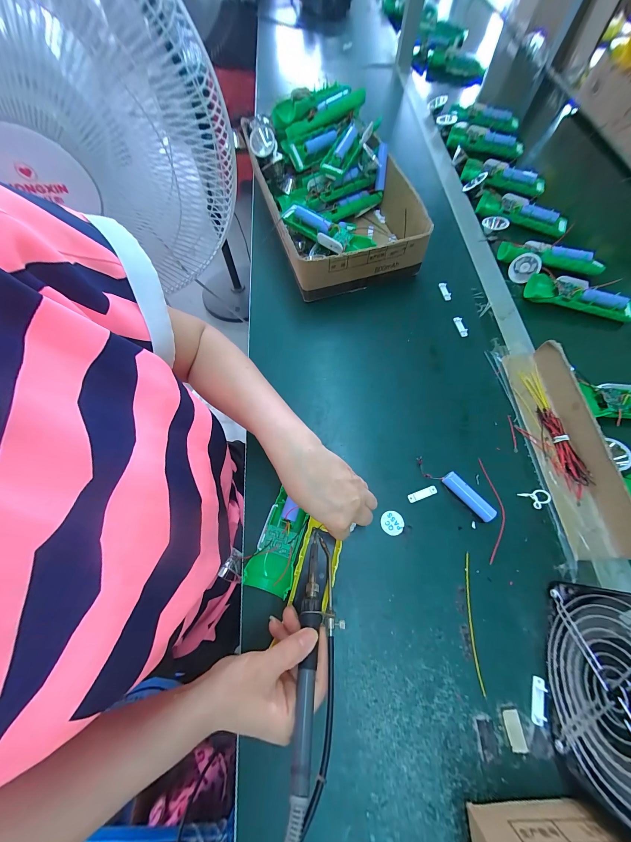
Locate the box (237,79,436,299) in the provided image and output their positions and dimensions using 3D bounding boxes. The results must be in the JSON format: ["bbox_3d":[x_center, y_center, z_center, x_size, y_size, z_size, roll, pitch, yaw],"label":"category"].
[{"bbox_3d":[0.028,-0.409,0.502,0.228,0.108,0.385,-16,67,-5],"label":"box"}]

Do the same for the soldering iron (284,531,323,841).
[{"bbox_3d":[-0.006,0.202,0.247,0.018,0.017,0.208,2,40,3],"label":"soldering iron"}]

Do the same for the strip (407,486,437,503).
[{"bbox_3d":[0.134,0.091,0.354,0.038,0.004,0.010,-19,67,-6],"label":"strip"}]

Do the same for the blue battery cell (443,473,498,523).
[{"bbox_3d":[0.184,0.092,0.343,0.020,0.015,0.065,-41,71,-14],"label":"blue battery cell"}]

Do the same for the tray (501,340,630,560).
[{"bbox_3d":[0.317,0.019,0.359,0.071,0.036,0.281,-5,67,0],"label":"tray"}]

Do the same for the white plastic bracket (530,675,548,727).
[{"bbox_3d":[0.216,0.271,0.274,0.011,0.004,0.037,18,69,10],"label":"white plastic bracket"}]

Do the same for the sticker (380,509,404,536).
[{"bbox_3d":[0.093,0.123,0.343,0.027,0.004,0.028,-1,67,2],"label":"sticker"}]

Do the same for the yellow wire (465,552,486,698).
[{"bbox_3d":[0.167,0.210,0.302,0.007,0.005,0.125,3,67,3],"label":"yellow wire"}]

